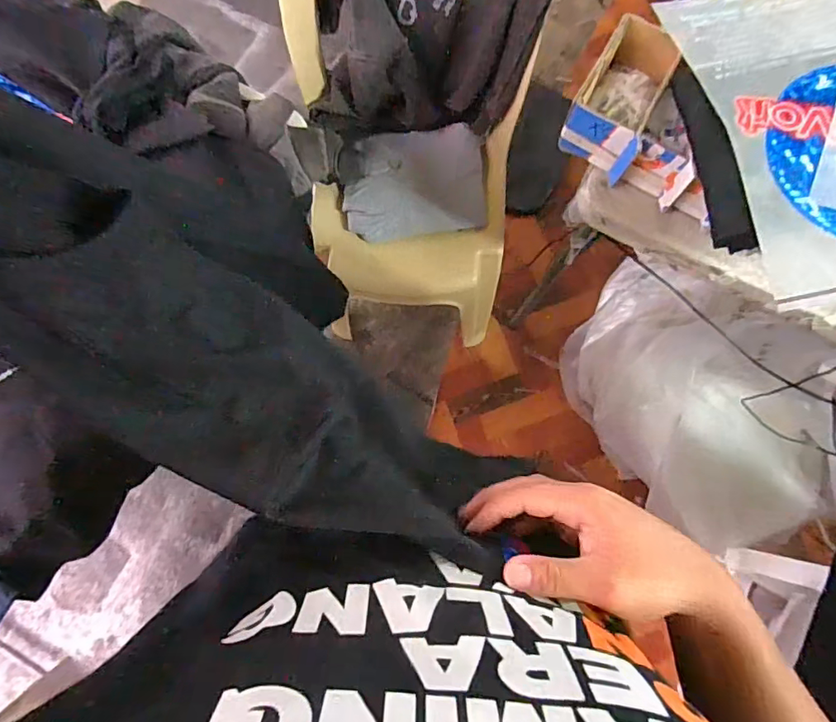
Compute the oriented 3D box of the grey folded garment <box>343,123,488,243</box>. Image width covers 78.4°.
[{"bbox_3d":[-0.009,-0.344,1.000,0.276,0.059,0.194,-7,78,-2],"label":"grey folded garment"}]

